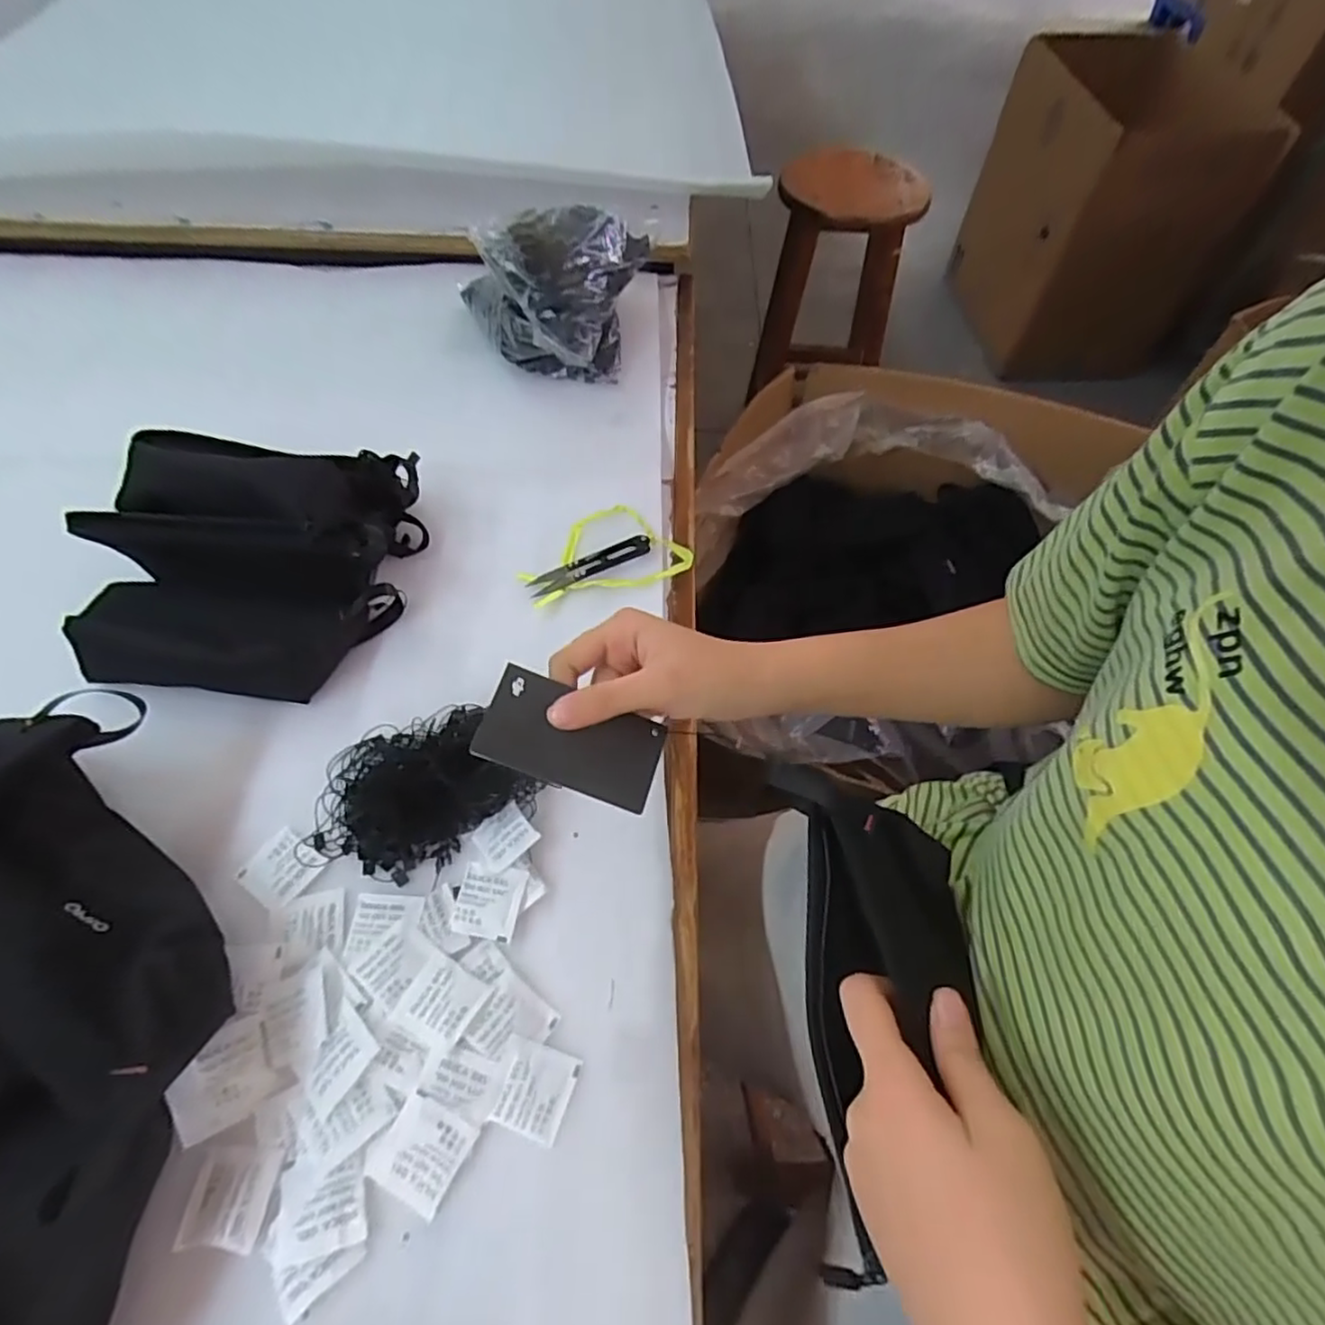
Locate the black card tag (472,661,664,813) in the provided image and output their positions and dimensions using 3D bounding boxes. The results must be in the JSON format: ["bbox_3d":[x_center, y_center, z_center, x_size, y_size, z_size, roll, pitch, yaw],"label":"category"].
[{"bbox_3d":[-0.045,0.038,0.335,0.088,0.004,0.047,22,69,-9],"label":"black card tag"}]

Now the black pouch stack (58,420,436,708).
[{"bbox_3d":[-0.300,-0.078,0.478,0.210,0.084,0.178,5,59,0],"label":"black pouch stack"}]

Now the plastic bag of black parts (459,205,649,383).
[{"bbox_3d":[-0.106,-0.349,0.635,0.182,0.117,0.132,-2,59,-4],"label":"plastic bag of black parts"}]

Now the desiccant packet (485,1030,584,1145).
[{"bbox_3d":[-0.066,0.219,0.345,0.039,0.004,0.038,18,60,8],"label":"desiccant packet"}]

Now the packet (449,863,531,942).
[{"bbox_3d":[-0.102,0.140,0.395,0.038,0.005,0.040,10,59,4],"label":"packet"}]

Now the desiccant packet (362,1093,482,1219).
[{"bbox_3d":[-0.118,0.239,0.328,0.041,0.004,0.040,25,61,12],"label":"desiccant packet"}]

